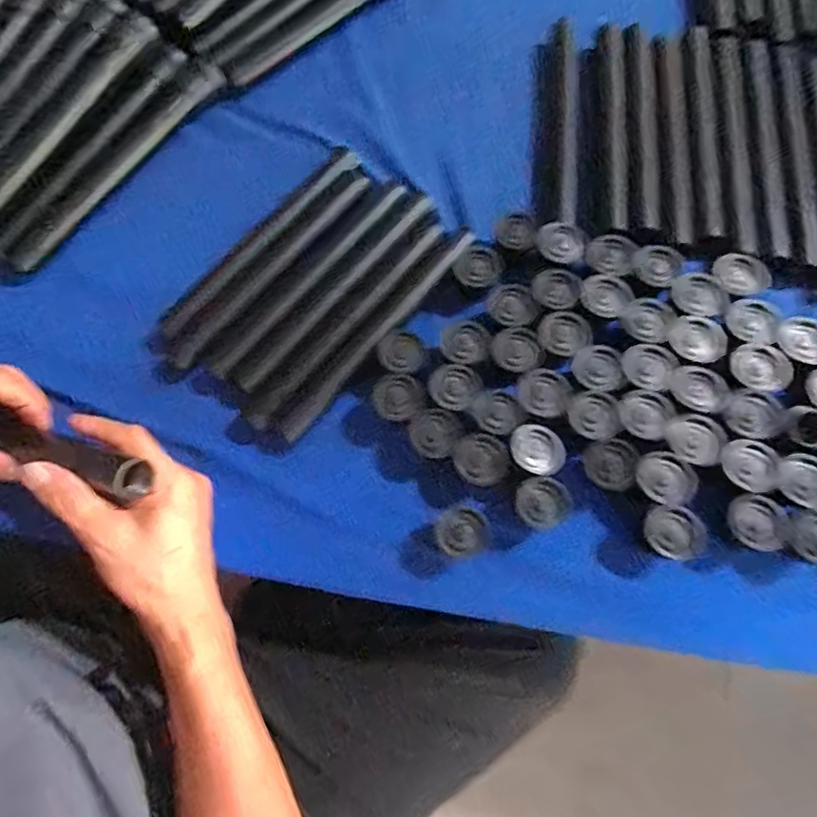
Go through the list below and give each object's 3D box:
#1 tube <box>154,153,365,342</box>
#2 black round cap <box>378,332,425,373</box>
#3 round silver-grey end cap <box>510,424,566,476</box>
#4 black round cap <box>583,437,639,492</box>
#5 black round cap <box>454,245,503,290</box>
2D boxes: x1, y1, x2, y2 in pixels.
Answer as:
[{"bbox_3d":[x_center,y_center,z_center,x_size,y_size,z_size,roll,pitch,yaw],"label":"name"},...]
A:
[{"bbox_3d":[-0.123,-0.139,0.461,0.030,0.033,0.221,42,82,7],"label":"tube"},{"bbox_3d":[-0.007,-0.043,0.406,0.032,0.011,0.037,-21,74,-4],"label":"black round cap"},{"bbox_3d":[0.090,0.029,0.371,0.035,0.006,0.036,-1,73,2],"label":"round silver-grey end cap"},{"bbox_3d":[0.137,0.038,0.362,0.033,0.006,0.035,-1,73,2],"label":"black round cap"},{"bbox_3d":[0.055,-0.112,0.426,0.036,0.009,0.038,-1,73,2],"label":"black round cap"}]

